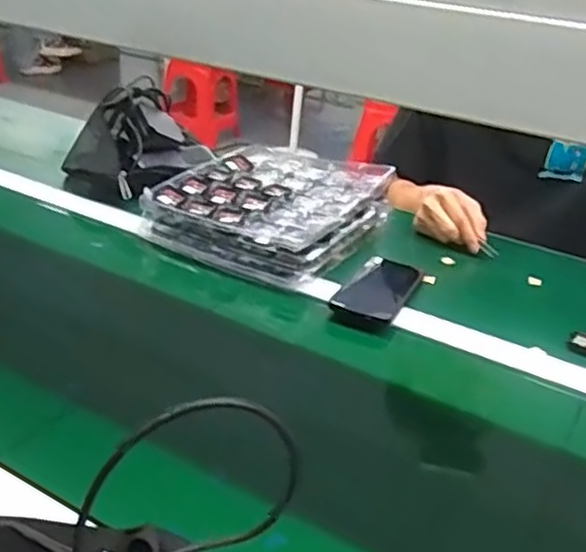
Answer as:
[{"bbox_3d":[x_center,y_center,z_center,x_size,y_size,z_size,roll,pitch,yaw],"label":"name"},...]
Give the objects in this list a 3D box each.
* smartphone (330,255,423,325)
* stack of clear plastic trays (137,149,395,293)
[{"bbox_3d":[0.111,0.015,0.876,0.075,0.015,0.168,23,29,15],"label":"smartphone"},{"bbox_3d":[-0.025,-0.100,1.010,0.274,0.064,0.303,20,34,26],"label":"stack of clear plastic trays"}]

